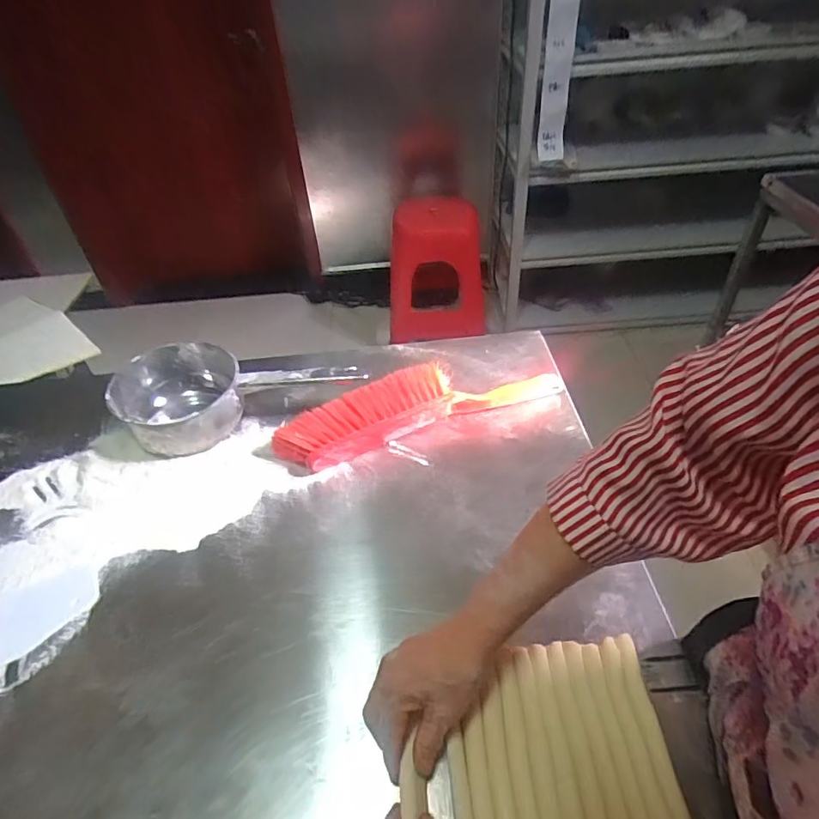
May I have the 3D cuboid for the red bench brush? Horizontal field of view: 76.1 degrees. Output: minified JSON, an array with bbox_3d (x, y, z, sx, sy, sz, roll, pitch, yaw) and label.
[{"bbox_3d":[0.012,-0.010,0.707,0.391,0.056,0.096,-19,45,-13],"label":"red bench brush"}]

